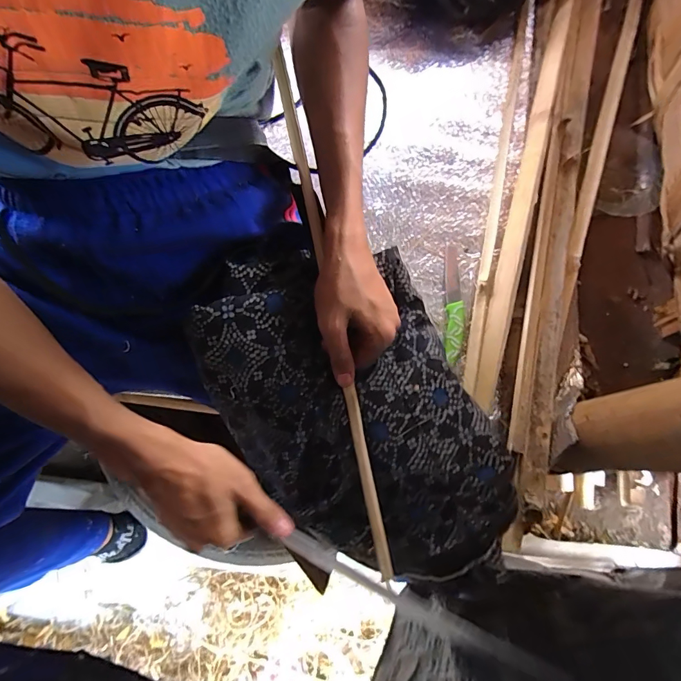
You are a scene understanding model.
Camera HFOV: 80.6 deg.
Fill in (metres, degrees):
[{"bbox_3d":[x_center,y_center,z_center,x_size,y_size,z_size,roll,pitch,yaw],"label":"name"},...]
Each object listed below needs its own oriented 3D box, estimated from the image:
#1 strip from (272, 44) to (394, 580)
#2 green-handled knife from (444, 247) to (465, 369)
[{"bbox_3d":[-0.006,-0.018,0.361,0.014,0.014,0.465,-12,92,-4],"label":"strip"},{"bbox_3d":[0.153,-0.051,0.541,0.026,0.009,0.167,4,73,1],"label":"green-handled knife"}]

